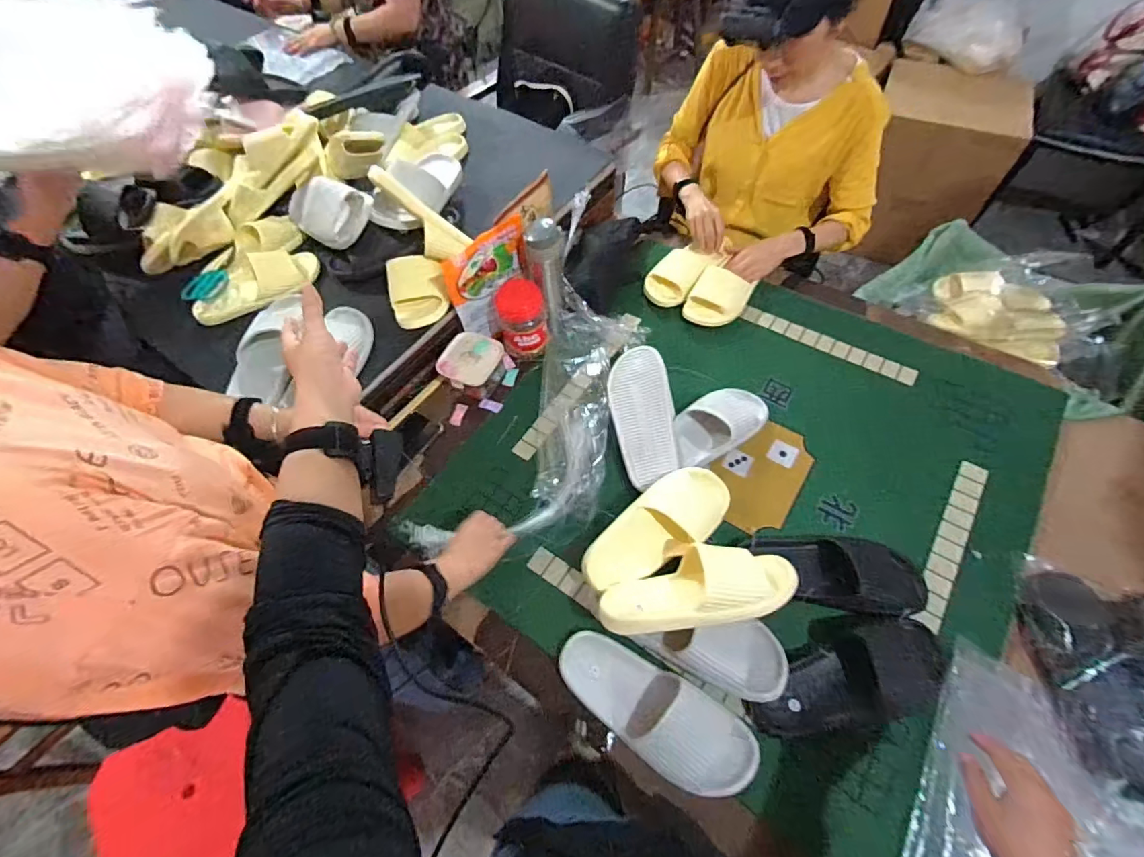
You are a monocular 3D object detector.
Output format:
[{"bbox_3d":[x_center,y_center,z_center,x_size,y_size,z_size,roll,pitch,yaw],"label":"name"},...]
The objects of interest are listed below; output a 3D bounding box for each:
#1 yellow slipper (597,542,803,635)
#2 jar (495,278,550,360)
[{"bbox_3d":[0.171,0.217,0.676,0.266,0.064,0.110,-6,60,0],"label":"yellow slipper"},{"bbox_3d":[-0.095,-0.213,0.954,0.088,0.169,0.084,-1,60,2],"label":"jar"}]

